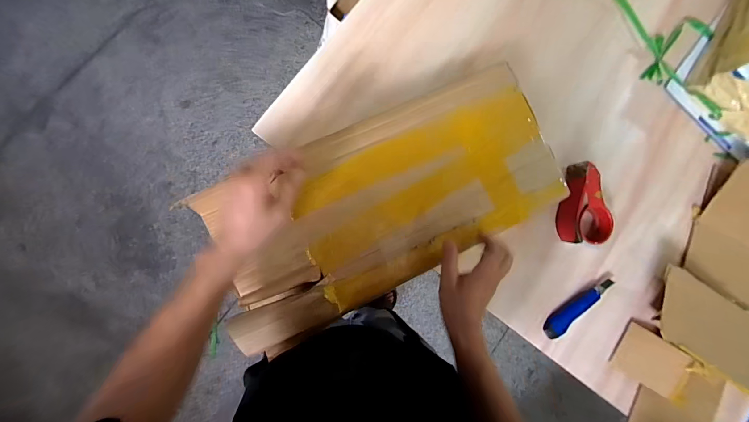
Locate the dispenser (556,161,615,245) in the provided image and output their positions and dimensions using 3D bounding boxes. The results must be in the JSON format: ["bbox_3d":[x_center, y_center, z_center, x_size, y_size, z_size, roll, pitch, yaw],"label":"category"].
[{"bbox_3d":[0.416,-0.014,0.643,0.086,0.063,0.163,-7,88,-9],"label":"dispenser"}]

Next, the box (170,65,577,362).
[{"bbox_3d":[0.033,-0.021,0.509,0.547,0.051,0.250,-25,96,-11],"label":"box"}]

